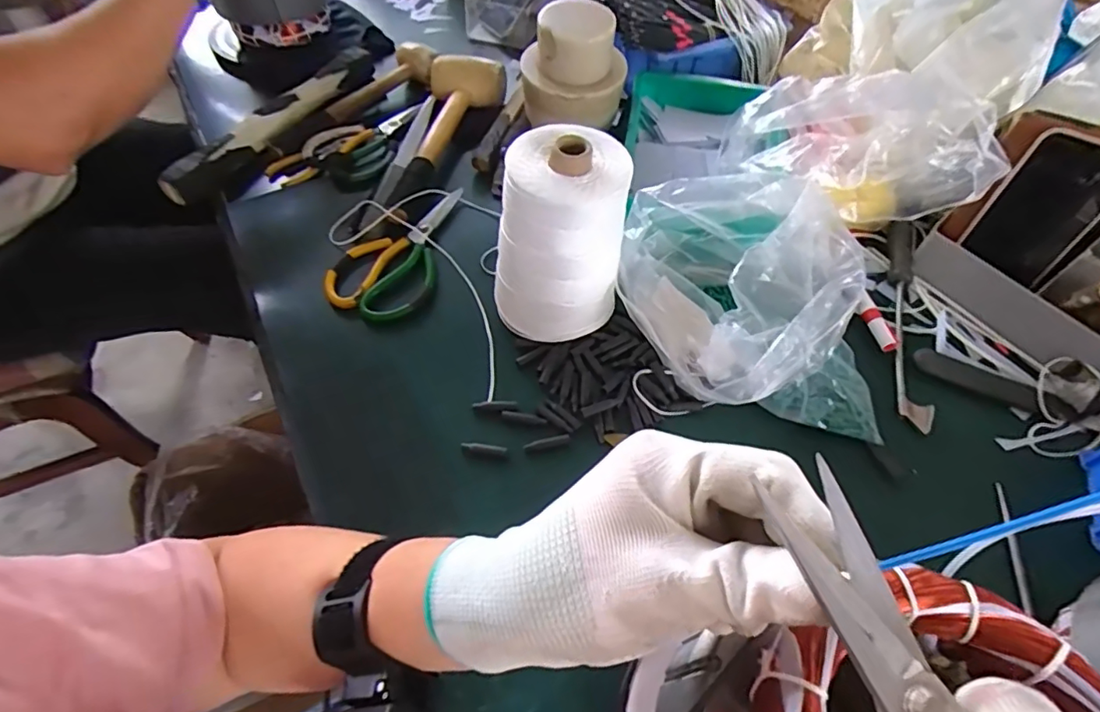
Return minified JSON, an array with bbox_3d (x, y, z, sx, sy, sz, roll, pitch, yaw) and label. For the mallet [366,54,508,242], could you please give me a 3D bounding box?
[{"bbox_3d":[-0.139,-0.255,0.628,0.099,0.055,0.297,12,55,7],"label":"mallet"}]

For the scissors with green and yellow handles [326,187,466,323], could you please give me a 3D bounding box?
[{"bbox_3d":[-0.162,-0.117,0.567,0.100,0.014,0.187,8,54,4],"label":"scissors with green and yellow handles"}]

